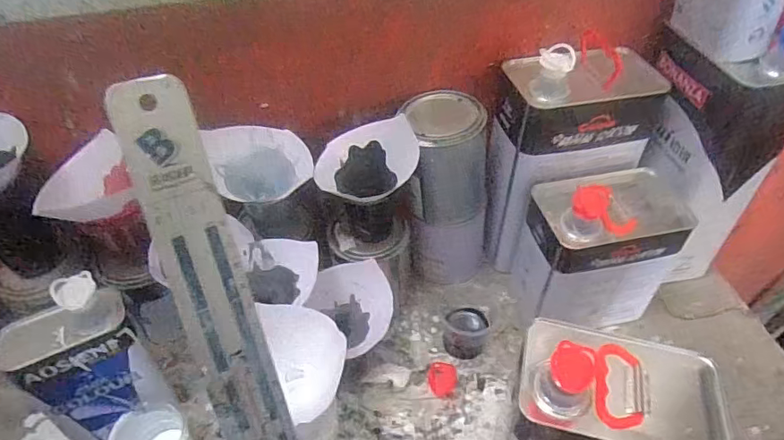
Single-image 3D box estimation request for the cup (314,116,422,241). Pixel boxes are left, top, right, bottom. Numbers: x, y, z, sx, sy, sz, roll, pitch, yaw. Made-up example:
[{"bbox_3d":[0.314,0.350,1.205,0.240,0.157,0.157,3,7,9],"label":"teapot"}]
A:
[{"bbox_3d":[-0.028,-0.043,0.620,0.115,0.128,0.091,-1,47,0],"label":"cup"}]

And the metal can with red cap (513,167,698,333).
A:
[{"bbox_3d":[0.259,0.034,0.651,0.175,0.195,0.118,-11,48,-10],"label":"metal can with red cap"}]

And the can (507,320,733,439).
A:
[{"bbox_3d":[0.200,0.204,0.489,0.176,0.219,0.107,7,47,7],"label":"can"}]

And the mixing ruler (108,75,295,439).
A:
[{"bbox_3d":[-0.068,0.074,0.238,0.029,0.275,0.004,-18,11,-20],"label":"mixing ruler"}]

